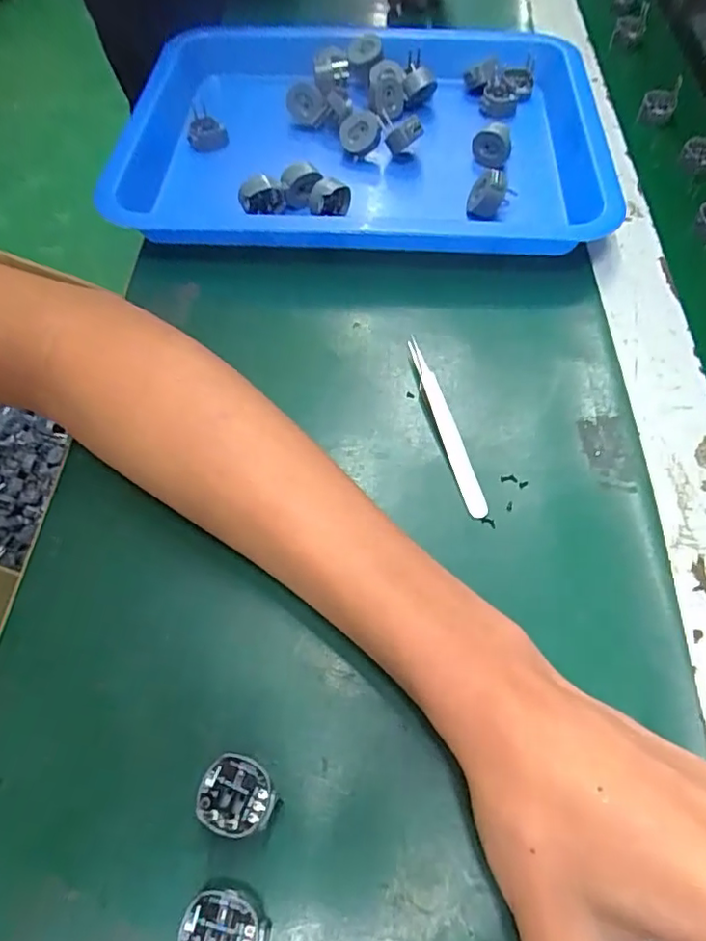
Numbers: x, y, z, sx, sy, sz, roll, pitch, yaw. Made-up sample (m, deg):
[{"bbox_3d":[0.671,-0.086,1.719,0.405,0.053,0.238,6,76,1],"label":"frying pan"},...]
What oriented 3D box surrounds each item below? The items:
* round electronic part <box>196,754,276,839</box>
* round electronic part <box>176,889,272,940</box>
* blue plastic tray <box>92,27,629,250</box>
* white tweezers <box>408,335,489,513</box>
[{"bbox_3d":[-0.043,0.121,0.215,0.028,0.010,0.025,12,59,8],"label":"round electronic part"},{"bbox_3d":[-0.043,0.156,0.194,0.030,0.010,0.025,-1,58,1],"label":"round electronic part"},{"bbox_3d":[0.001,-0.250,0.425,0.328,0.036,0.263,6,59,5],"label":"blue plastic tray"},{"bbox_3d":[0.047,-0.027,0.304,0.009,0.011,0.115,-12,59,-6],"label":"white tweezers"}]

